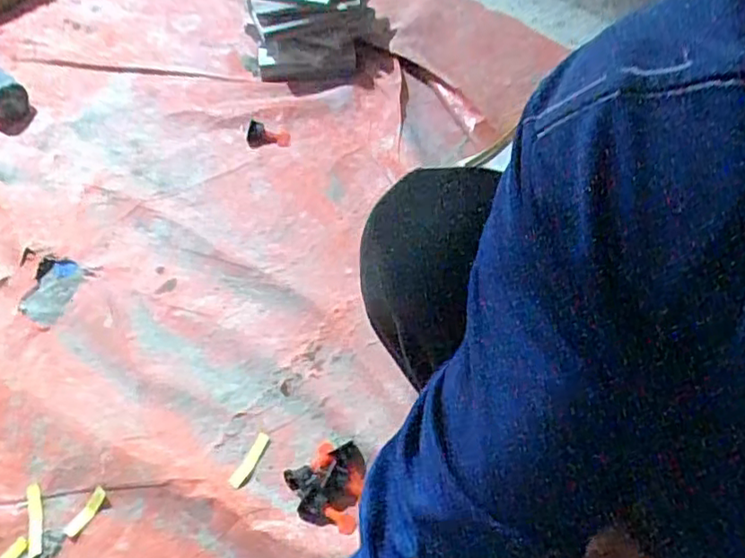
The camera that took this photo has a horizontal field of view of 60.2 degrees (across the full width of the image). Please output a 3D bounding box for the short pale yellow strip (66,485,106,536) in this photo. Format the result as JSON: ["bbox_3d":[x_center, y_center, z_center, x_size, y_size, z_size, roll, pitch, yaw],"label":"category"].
[{"bbox_3d":[-0.280,0.229,0.632,0.013,0.006,0.050,29,77,21],"label":"short pale yellow strip"}]

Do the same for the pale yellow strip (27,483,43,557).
[{"bbox_3d":[-0.333,0.238,0.635,0.014,0.010,0.071,-15,57,-5],"label":"pale yellow strip"}]

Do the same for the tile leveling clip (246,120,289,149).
[{"bbox_3d":[-0.151,-0.206,0.916,0.064,0.025,0.037,-1,57,4],"label":"tile leveling clip"}]

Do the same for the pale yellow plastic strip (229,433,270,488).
[{"bbox_3d":[-0.126,0.187,0.662,0.016,0.009,0.060,24,62,18],"label":"pale yellow plastic strip"}]

